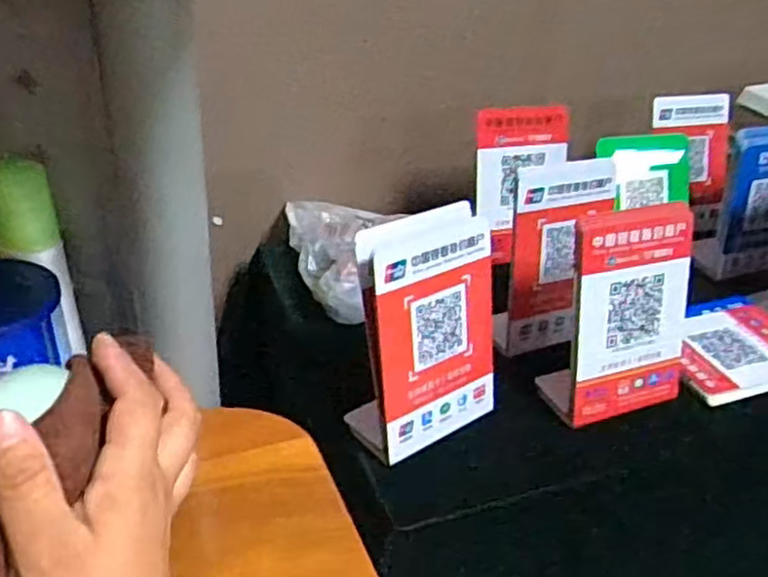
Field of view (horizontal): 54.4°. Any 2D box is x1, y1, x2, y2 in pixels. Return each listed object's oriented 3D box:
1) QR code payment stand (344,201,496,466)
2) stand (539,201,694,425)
[{"bbox_3d":[0.033,0.029,0.552,0.119,0.162,0.067,-20,40,-33],"label":"QR code payment stand"},{"bbox_3d":[0.196,0.023,0.600,0.130,0.160,0.060,-10,36,-22],"label":"stand"}]

